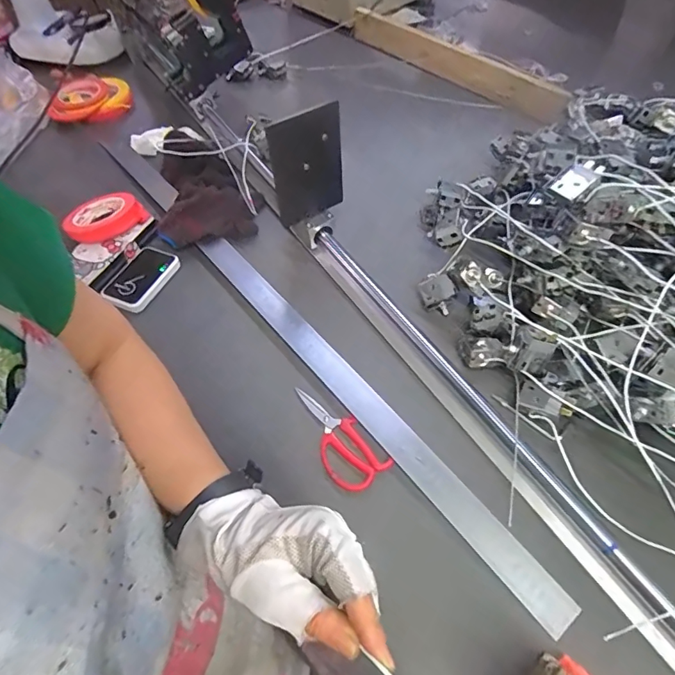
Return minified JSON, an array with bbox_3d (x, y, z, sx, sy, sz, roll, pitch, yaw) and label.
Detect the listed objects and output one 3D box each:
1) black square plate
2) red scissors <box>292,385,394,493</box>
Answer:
[{"bbox_3d":[-0.037,-0.220,0.607,0.100,0.139,0.011,-26,50,-20],"label":"black square plate"},{"bbox_3d":[-0.006,0.108,0.520,0.065,0.008,0.136,-33,59,-19],"label":"red scissors"}]

